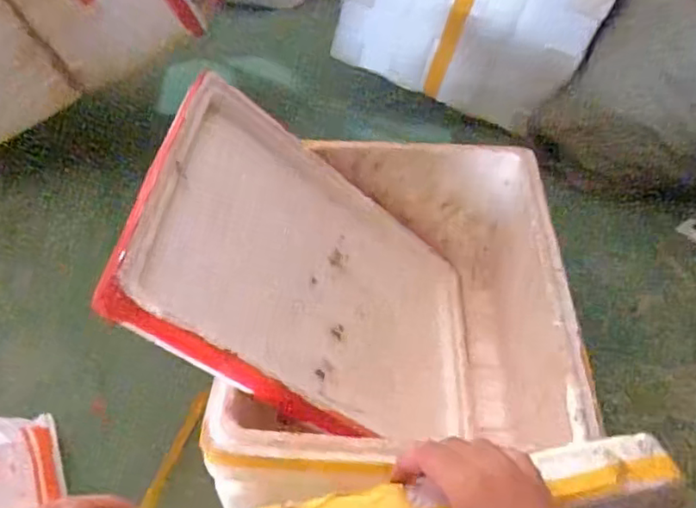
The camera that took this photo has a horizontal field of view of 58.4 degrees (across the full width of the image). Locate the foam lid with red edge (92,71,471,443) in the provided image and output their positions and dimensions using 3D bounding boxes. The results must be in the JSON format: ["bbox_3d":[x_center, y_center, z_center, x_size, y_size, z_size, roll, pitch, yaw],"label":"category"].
[{"bbox_3d":[-0.022,0.042,0.887,0.049,0.580,0.455,-33,34,35],"label":"foam lid with red edge"}]

